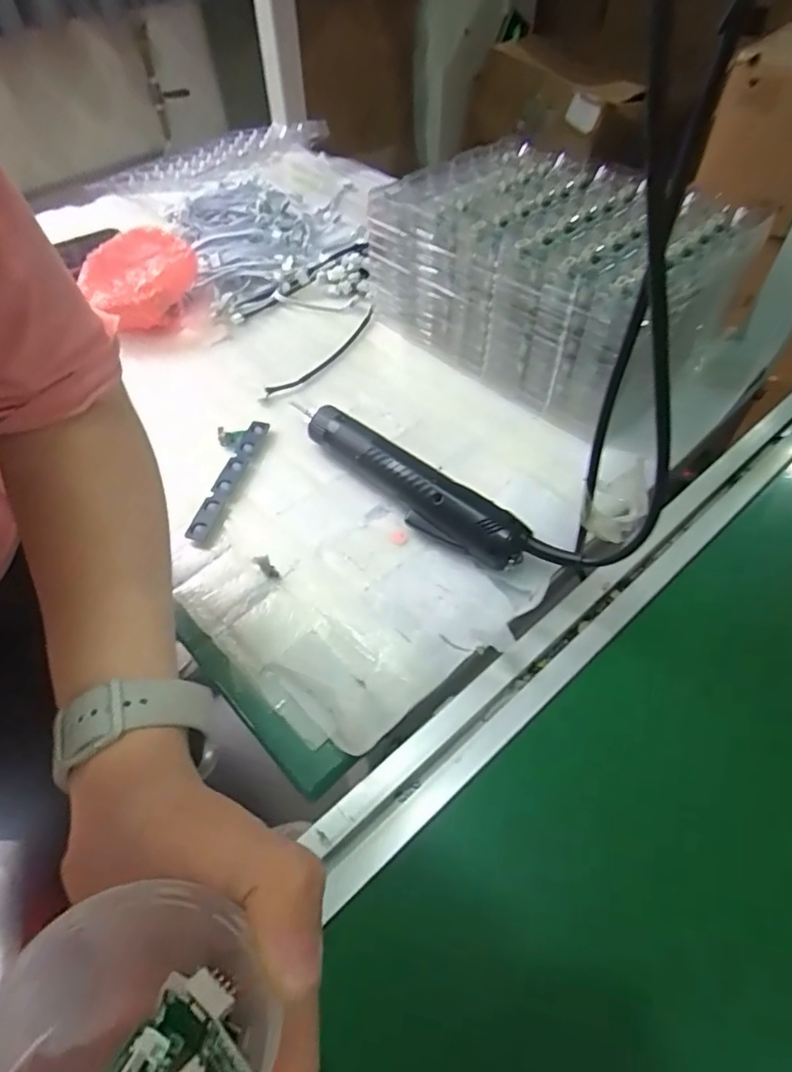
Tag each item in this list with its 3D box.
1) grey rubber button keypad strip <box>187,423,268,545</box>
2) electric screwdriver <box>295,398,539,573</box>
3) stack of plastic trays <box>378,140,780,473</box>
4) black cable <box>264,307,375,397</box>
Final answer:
[{"bbox_3d":[-0.134,-0.047,0.455,0.016,0.006,0.124,11,57,12],"label":"grey rubber button keypad strip"},{"bbox_3d":[-0.003,-0.049,0.434,0.232,0.037,0.040,35,62,28],"label":"electric screwdriver"},{"bbox_3d":[0.153,-0.233,0.523,0.324,0.118,0.212,36,63,29],"label":"stack of plastic trays"},{"bbox_3d":[-0.062,-0.178,0.548,0.026,0.004,0.160,26,61,21],"label":"black cable"}]

